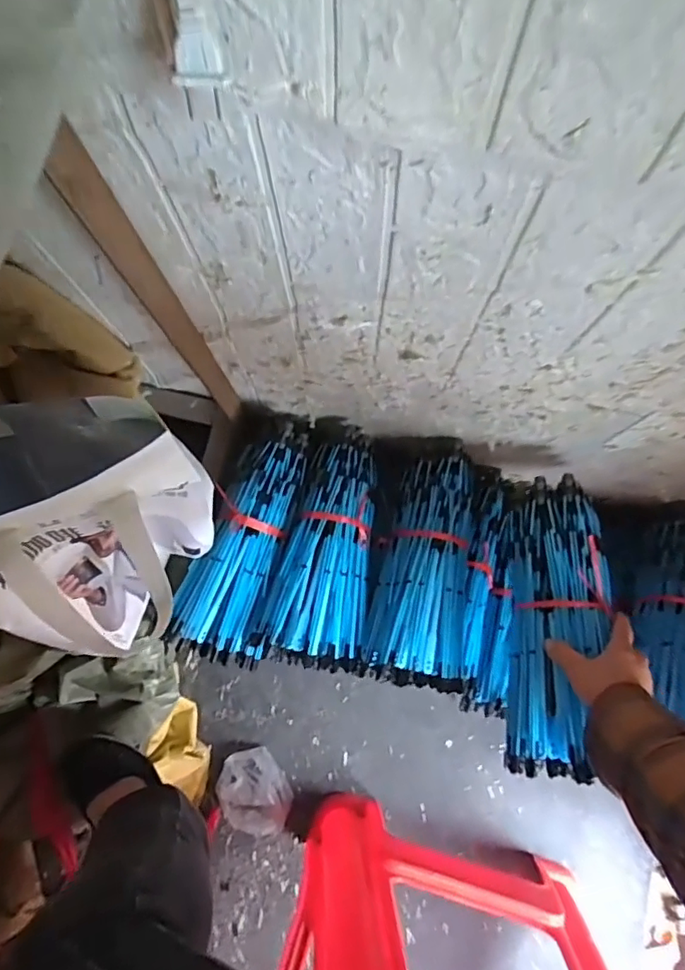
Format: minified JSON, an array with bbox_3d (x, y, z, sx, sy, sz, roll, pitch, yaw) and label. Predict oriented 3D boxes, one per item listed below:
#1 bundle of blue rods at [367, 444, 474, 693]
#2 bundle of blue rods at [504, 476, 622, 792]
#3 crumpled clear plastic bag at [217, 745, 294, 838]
[{"bbox_3d":[0.108,0.103,0.732,0.122,0.083,0.298,7,79,2],"label":"bundle of blue rods"},{"bbox_3d":[0.234,0.141,0.607,0.097,0.073,0.312,10,72,3],"label":"bundle of blue rods"},{"bbox_3d":[-0.131,0.461,0.836,0.102,0.039,0.125,-22,79,-4],"label":"crumpled clear plastic bag"}]

